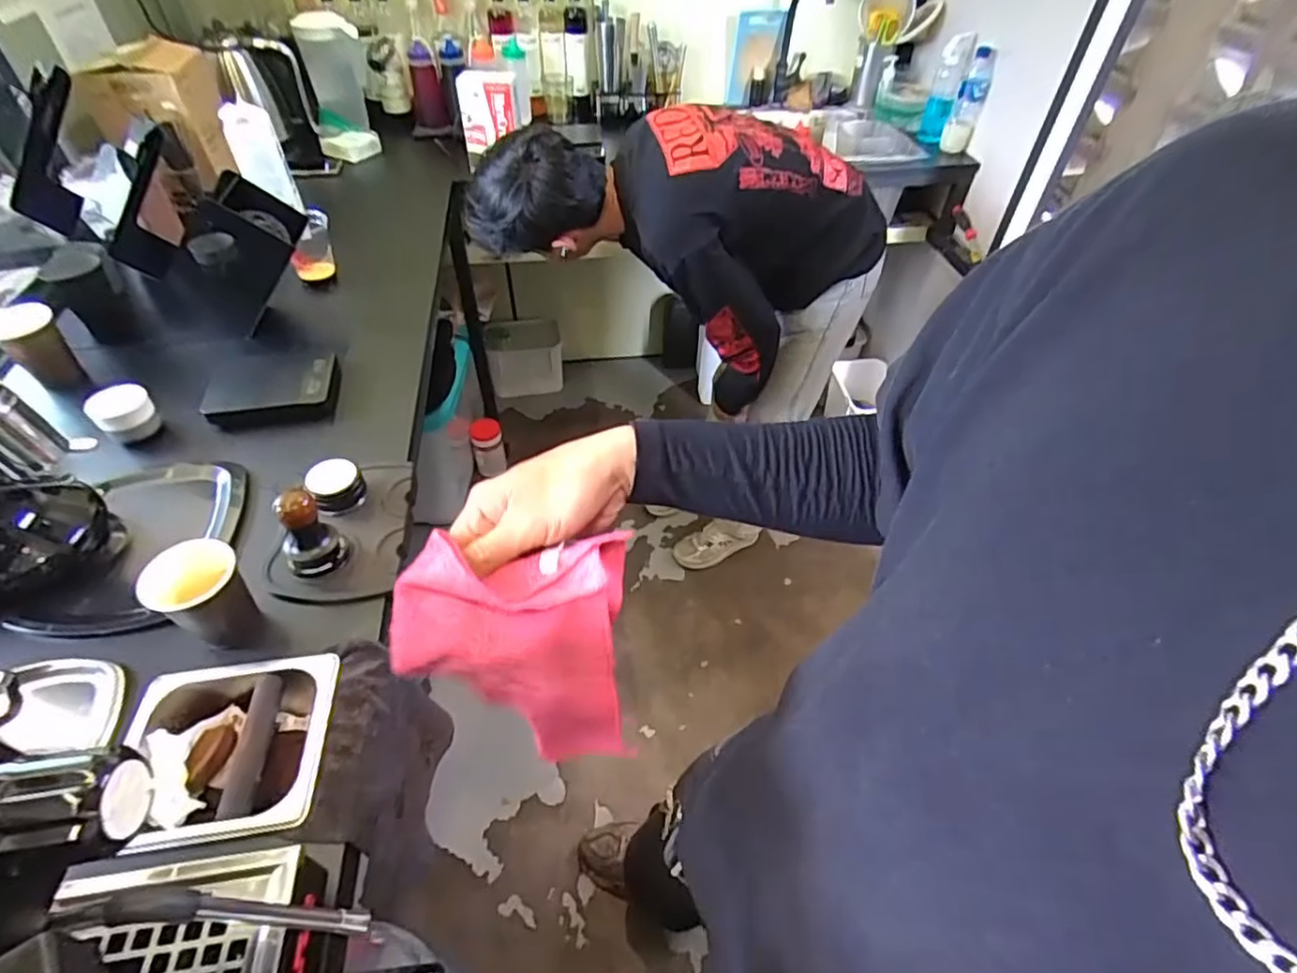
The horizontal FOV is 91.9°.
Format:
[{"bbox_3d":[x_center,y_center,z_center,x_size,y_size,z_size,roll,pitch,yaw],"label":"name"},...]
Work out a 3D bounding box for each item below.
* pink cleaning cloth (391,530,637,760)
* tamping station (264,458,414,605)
[{"bbox_3d":[-0.088,0.116,0.435,0.140,0.179,0.066,1,46,-1],"label":"pink cleaning cloth"},{"bbox_3d":[-0.354,0.015,0.708,0.131,0.092,0.200,-2,46,-4],"label":"tamping station"}]

